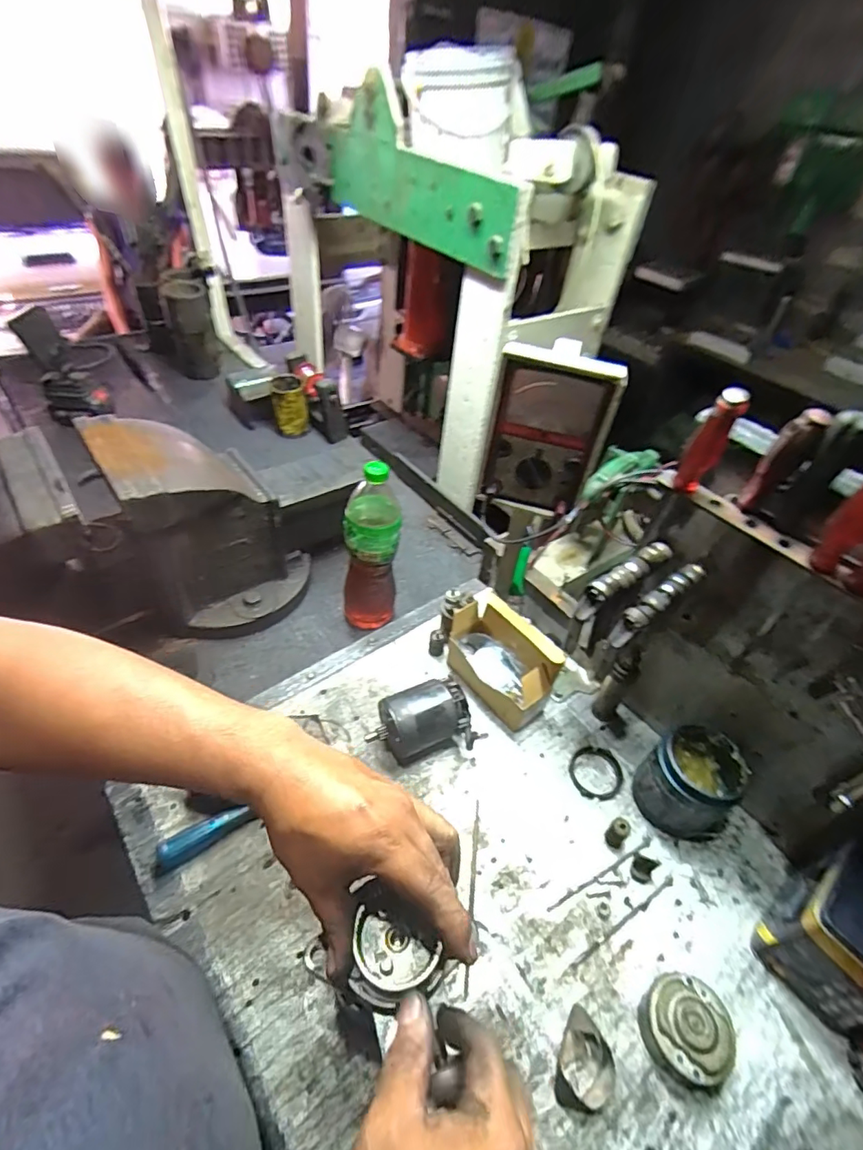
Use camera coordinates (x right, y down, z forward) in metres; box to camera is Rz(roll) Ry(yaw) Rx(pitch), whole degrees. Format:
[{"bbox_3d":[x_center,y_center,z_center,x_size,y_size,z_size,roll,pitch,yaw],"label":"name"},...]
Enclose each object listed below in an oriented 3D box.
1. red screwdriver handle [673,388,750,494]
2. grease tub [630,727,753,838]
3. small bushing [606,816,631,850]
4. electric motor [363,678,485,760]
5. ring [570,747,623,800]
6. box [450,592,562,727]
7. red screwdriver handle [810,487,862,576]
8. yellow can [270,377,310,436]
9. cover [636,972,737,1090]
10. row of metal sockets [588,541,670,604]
[{"bbox_3d":[0.235,-0.113,0.443,0.028,0.100,0.026,24,50,18],"label":"red screwdriver handle"},{"bbox_3d":[0.291,0.232,0.580,0.085,0.095,0.094,-30,55,-28],"label":"grease tub"},{"bbox_3d":[0.206,0.283,0.570,0.020,0.039,0.022,2,46,-2],"label":"small bushing"},{"bbox_3d":[-0.015,0.179,0.632,0.124,0.072,0.077,-9,48,-17],"label":"electric motor"},{"bbox_3d":[0.204,0.245,0.643,0.064,0.005,0.066,2,46,-2],"label":"ring"},{"bbox_3d":[0.087,0.112,0.682,0.085,0.112,0.148,-32,56,-31],"label":"box"},{"bbox_3d":[0.311,-0.040,0.381,0.019,0.093,0.023,-27,54,-26],"label":"red screwdriver handle"},{"bbox_3d":[-0.309,-0.365,1.137,0.076,0.101,0.074,-7,47,-15],"label":"yellow can"},{"bbox_3d":[0.228,0.405,0.464,0.072,0.034,0.074,2,46,-2],"label":"cover"},{"bbox_3d":[0.204,-0.004,0.529,0.116,0.016,0.021,-26,54,-29],"label":"row of metal sockets"}]

